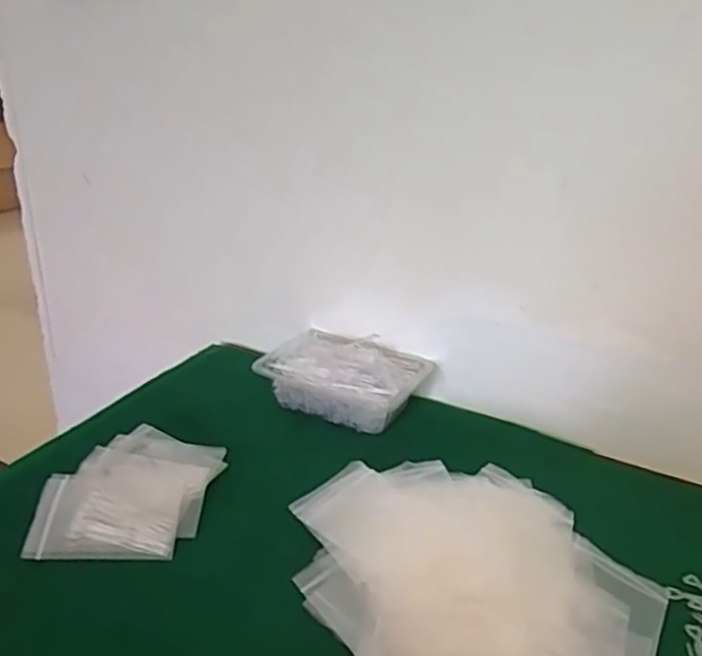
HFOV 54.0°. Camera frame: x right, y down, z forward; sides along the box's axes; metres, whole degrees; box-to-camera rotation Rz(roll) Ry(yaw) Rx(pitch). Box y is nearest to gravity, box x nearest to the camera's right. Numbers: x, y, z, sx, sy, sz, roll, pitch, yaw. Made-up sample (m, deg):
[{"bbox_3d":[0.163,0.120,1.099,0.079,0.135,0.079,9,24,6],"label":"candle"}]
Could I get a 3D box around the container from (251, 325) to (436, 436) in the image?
[{"bbox_3d":[-0.006,0.060,0.810,0.180,0.058,0.121,13,27,22],"label":"container"}]

